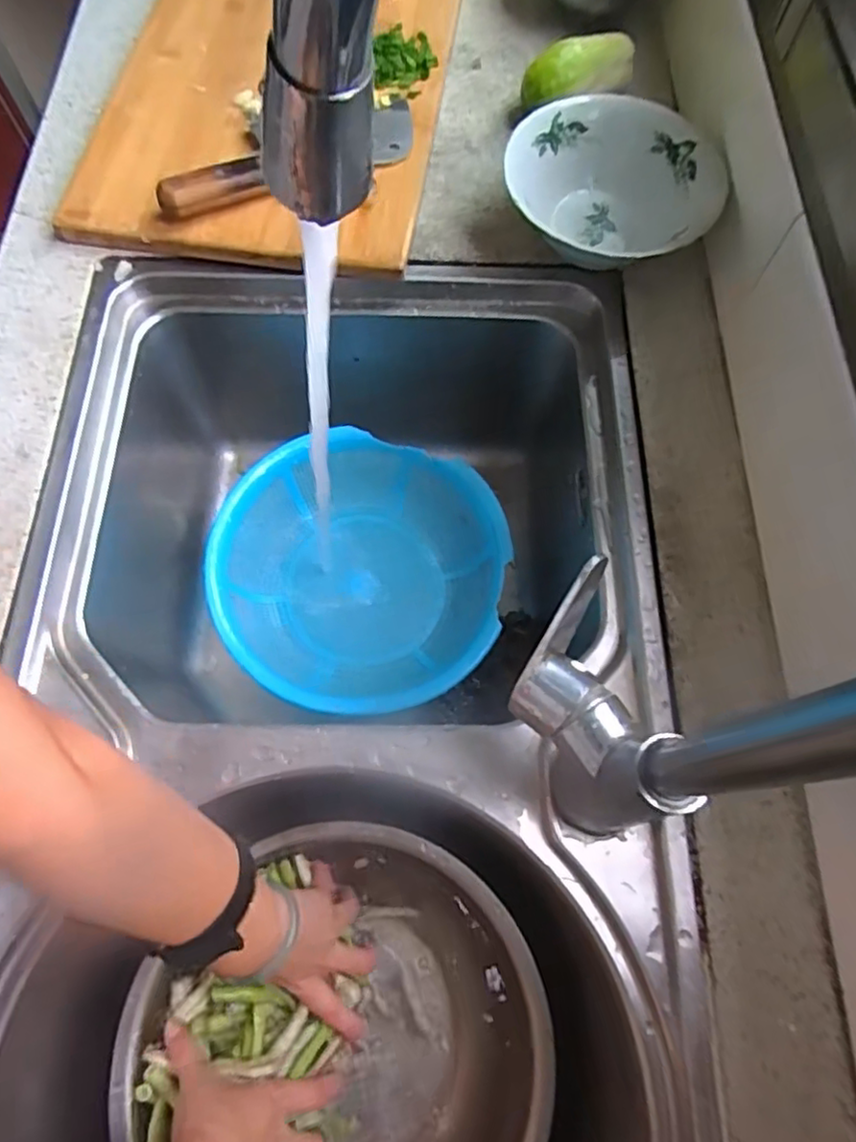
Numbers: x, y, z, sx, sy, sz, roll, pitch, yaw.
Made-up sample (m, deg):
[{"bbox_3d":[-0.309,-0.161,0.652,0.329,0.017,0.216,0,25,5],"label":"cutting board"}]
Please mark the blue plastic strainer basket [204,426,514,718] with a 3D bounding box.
[{"bbox_3d":[-0.061,0.002,0.611,0.255,0.099,0.245,0,67,-1],"label":"blue plastic strainer basket"}]

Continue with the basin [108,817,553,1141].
[{"bbox_3d":[-0.053,0.347,0.471,0.269,0.072,0.290,0,69,-1],"label":"basin"}]

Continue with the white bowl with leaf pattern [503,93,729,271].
[{"bbox_3d":[0.144,-0.301,0.520,0.162,0.060,0.155,0,69,-1],"label":"white bowl with leaf pattern"}]

